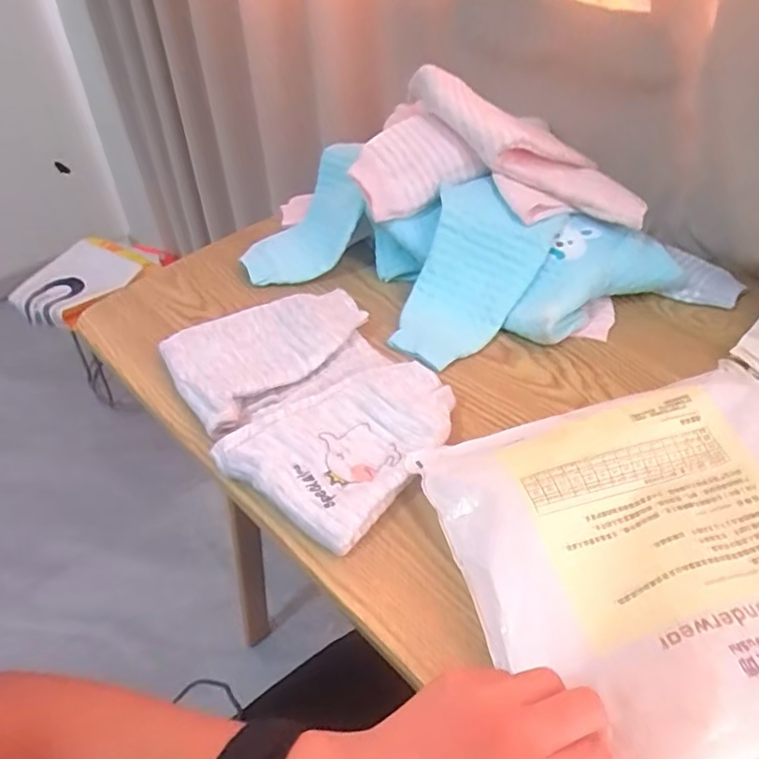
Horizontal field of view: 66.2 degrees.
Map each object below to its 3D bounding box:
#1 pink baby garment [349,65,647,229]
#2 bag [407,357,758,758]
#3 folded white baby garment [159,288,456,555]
[{"bbox_3d":[0.137,-0.240,0.610,0.287,0.109,0.170,15,44,17],"label":"pink baby garment"},{"bbox_3d":[0.193,0.107,0.363,0.269,0.039,0.251,-9,41,-12],"label":"bag"},{"bbox_3d":[-0.059,0.009,0.506,0.183,0.029,0.277,-26,47,-25],"label":"folded white baby garment"}]

